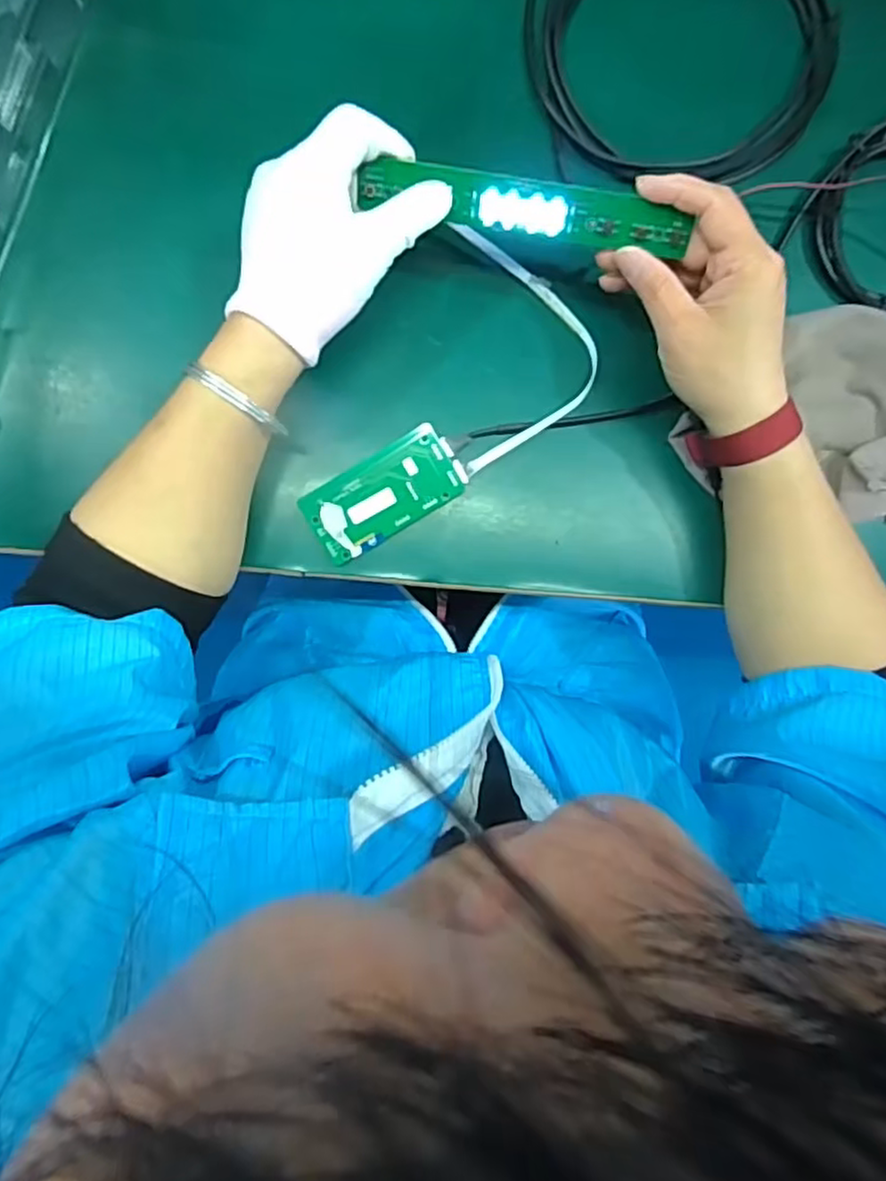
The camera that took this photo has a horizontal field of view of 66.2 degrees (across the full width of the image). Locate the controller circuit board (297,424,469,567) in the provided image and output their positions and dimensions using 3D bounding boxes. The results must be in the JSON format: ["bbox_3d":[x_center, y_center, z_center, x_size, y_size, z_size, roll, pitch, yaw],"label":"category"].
[{"bbox_3d":[-0.036,-0.060,0.423,0.098,0.008,0.048,-33,94,-1],"label":"controller circuit board"}]

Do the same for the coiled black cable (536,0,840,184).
[{"bbox_3d":[0.143,-0.335,0.413,0.186,0.021,0.167,33,91,-4],"label":"coiled black cable"}]

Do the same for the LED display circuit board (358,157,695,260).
[{"bbox_3d":[0.044,-0.206,0.364,0.171,0.008,0.027,11,126,4],"label":"LED display circuit board"}]

